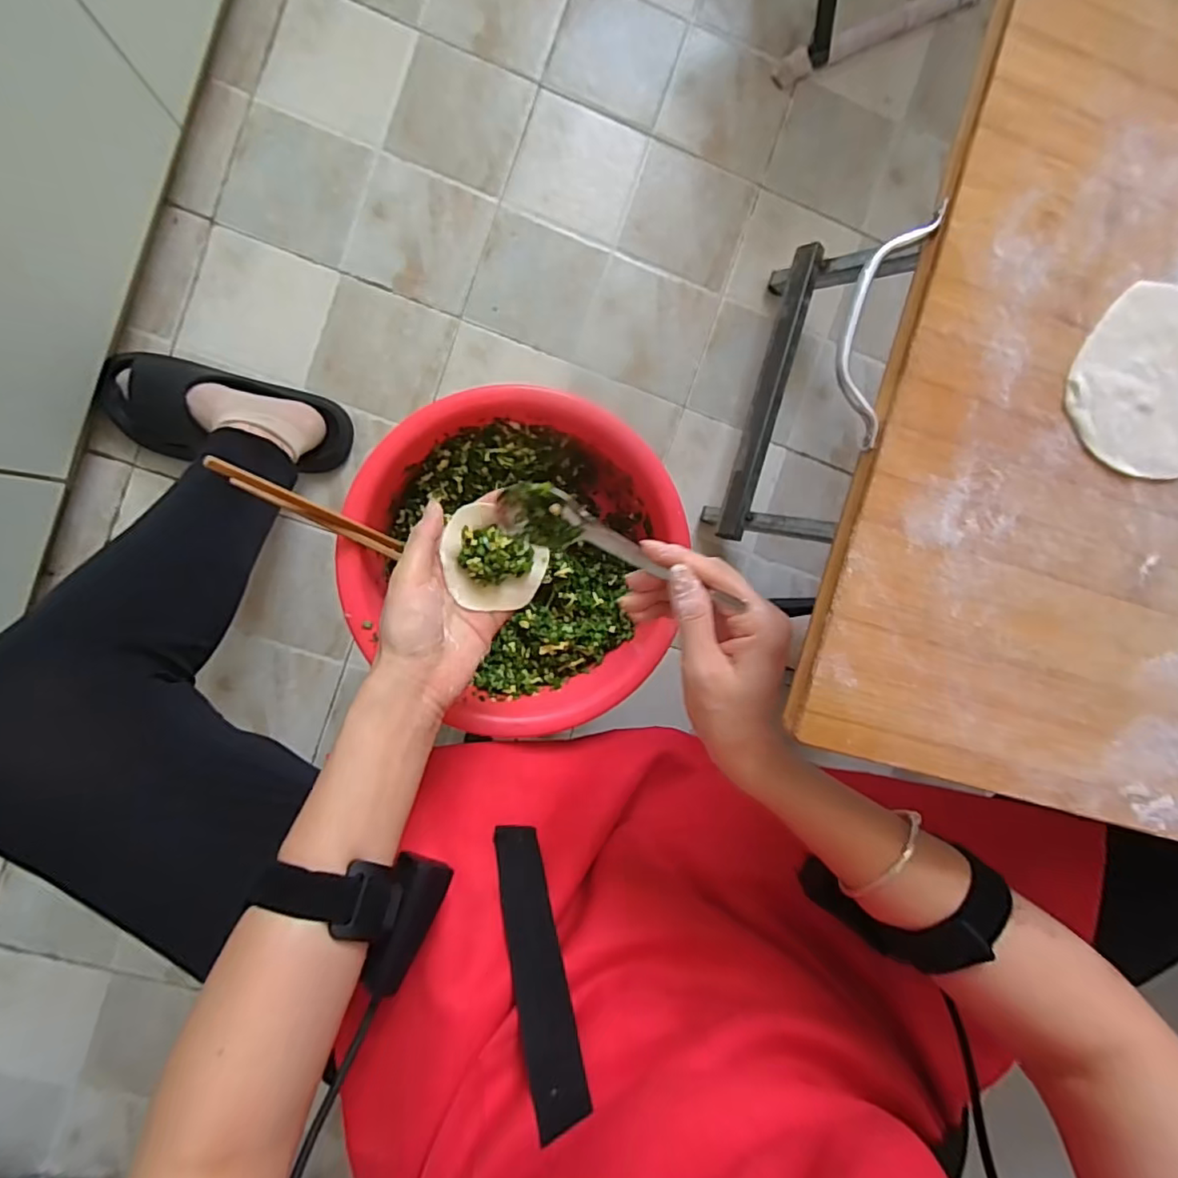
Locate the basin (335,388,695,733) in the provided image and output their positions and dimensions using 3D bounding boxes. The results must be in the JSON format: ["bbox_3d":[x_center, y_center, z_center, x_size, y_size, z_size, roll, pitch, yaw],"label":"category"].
[{"bbox_3d":[-0.059,-0.022,0.518,0.266,0.095,0.274,-1,95,-6],"label":"basin"}]

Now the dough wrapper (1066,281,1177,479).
[{"bbox_3d":[0.246,-0.088,0.255,0.082,0.004,0.078,11,94,-7],"label":"dough wrapper"}]

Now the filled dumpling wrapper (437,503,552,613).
[{"bbox_3d":[-0.066,-0.018,0.404,0.070,0.013,0.061,32,91,-8],"label":"filled dumpling wrapper"}]

